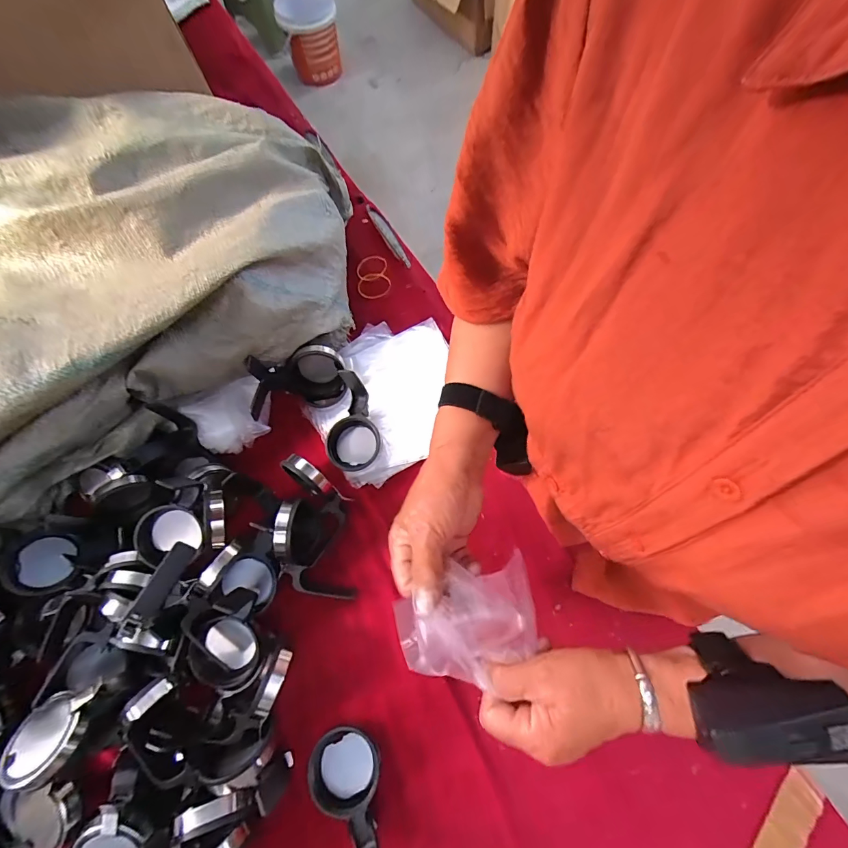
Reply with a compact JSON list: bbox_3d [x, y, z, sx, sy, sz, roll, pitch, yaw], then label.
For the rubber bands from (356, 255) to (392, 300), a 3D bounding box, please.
[{"bbox_3d":[-0.081,-0.236,0.631,0.052,0.007,0.080,-6,69,1],"label":"rubber bands"}]

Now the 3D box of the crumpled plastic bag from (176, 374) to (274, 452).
[{"bbox_3d":[-0.257,-0.013,0.522,0.102,0.039,0.093,-11,70,0],"label":"crumpled plastic bag"}]

